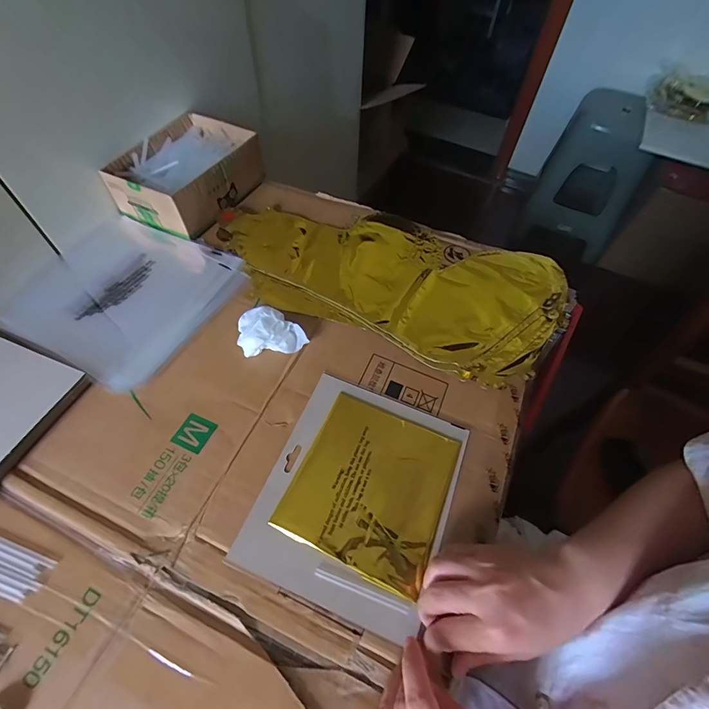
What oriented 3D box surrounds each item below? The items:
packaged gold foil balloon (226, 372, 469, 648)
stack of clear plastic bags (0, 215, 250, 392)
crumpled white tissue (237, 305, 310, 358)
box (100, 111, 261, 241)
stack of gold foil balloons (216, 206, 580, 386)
[{"bbox_3d":[0.005,0.122,0.353,0.160,0.008,0.193,21,58,10],"label":"packaged gold foil balloon"},{"bbox_3d":[-0.285,-0.083,0.468,0.235,0.005,0.217,24,59,12],"label":"stack of clear plastic bags"},{"bbox_3d":[-0.091,-0.027,0.422,0.071,0.029,0.048,-5,58,-6],"label":"crumpled white tissue"},{"bbox_3d":[-0.239,-0.268,0.555,0.139,0.062,0.192,23,59,11],"label":"box"},{"bbox_3d":[0.042,-0.111,0.506,0.446,0.022,0.224,22,58,10],"label":"stack of gold foil balloons"}]

